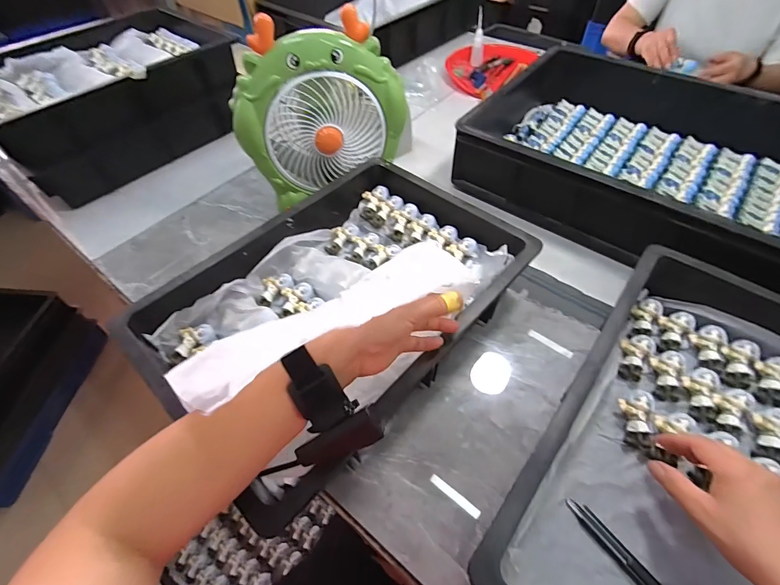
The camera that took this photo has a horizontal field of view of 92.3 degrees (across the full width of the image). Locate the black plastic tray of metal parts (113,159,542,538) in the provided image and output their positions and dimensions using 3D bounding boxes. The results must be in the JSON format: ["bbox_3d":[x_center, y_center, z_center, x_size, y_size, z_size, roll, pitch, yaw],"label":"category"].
[{"bbox_3d":[-0.050,-0.001,0.495,0.295,0.101,0.456,36,63,27],"label":"black plastic tray of metal parts"}]

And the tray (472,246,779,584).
[{"bbox_3d":[0.333,0.159,0.368,0.300,0.104,0.496,32,61,25],"label":"tray"}]

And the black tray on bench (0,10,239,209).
[{"bbox_3d":[-0.596,-0.417,0.821,0.461,0.193,0.369,-33,58,-20],"label":"black tray on bench"}]

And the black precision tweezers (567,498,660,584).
[{"bbox_3d":[0.224,0.253,0.347,0.018,0.007,0.133,-31,57,-18],"label":"black precision tweezers"}]

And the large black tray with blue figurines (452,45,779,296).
[{"bbox_3d":[0.452,-0.225,0.631,0.586,0.098,0.410,31,61,24],"label":"large black tray with blue figurines"}]

